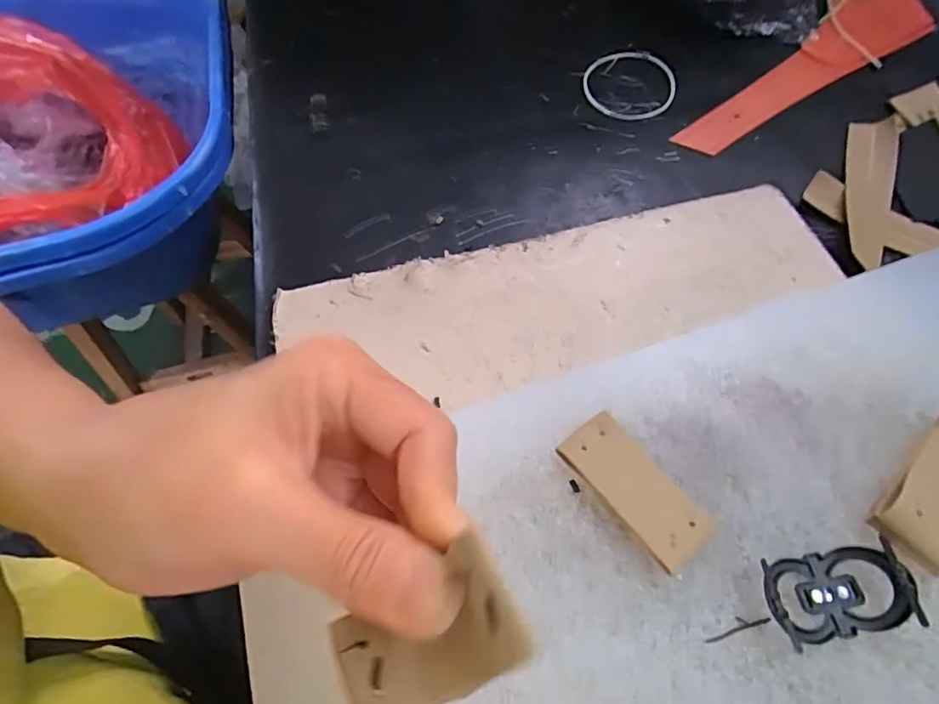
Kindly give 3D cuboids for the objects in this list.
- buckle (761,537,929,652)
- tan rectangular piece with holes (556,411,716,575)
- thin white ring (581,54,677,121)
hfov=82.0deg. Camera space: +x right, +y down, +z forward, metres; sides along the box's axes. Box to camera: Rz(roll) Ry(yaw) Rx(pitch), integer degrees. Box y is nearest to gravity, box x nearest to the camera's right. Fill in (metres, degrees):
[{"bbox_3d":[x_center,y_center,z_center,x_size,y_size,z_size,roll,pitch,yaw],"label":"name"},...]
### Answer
[{"bbox_3d":[0.125,0.083,0.185,0.048,0.011,0.027,-9,59,-1],"label":"buckle"},{"bbox_3d":[0.064,0.052,0.208,0.028,0.009,0.059,-33,63,-15],"label":"tan rectangular piece with holes"},{"bbox_3d":[0.117,-0.198,0.398,0.068,0.008,0.063,-2,66,6],"label":"thin white ring"}]

